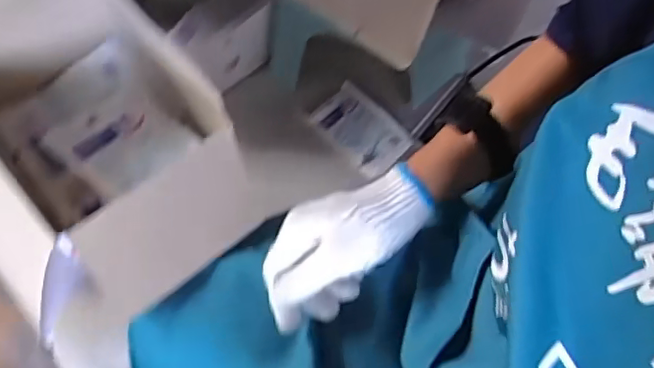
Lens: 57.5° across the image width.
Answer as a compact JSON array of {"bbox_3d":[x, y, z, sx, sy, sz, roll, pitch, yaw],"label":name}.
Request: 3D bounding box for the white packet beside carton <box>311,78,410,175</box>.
[{"bbox_3d":[0.064,-0.108,1.185,0.117,0.030,0.198,-39,72,-16],"label":"white packet beside carton"}]

